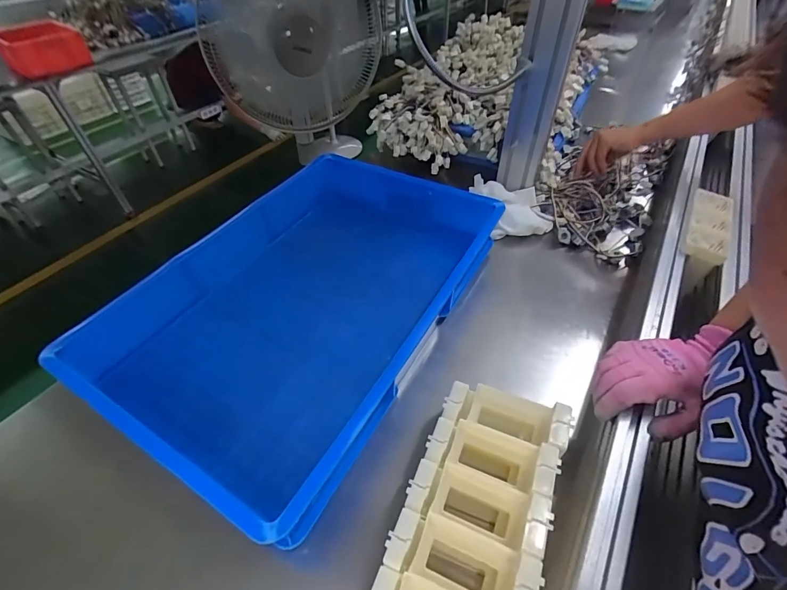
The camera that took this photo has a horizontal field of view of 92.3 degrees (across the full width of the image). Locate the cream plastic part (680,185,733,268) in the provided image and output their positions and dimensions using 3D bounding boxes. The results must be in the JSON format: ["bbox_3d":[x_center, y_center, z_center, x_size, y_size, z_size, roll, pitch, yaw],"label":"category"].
[{"bbox_3d":[0.461,-0.106,0.554,0.052,0.020,0.159,24,52,23],"label":"cream plastic part"}]

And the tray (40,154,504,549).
[{"bbox_3d":[-0.133,-0.002,0.610,0.431,0.112,0.611,19,50,19],"label":"tray"}]

